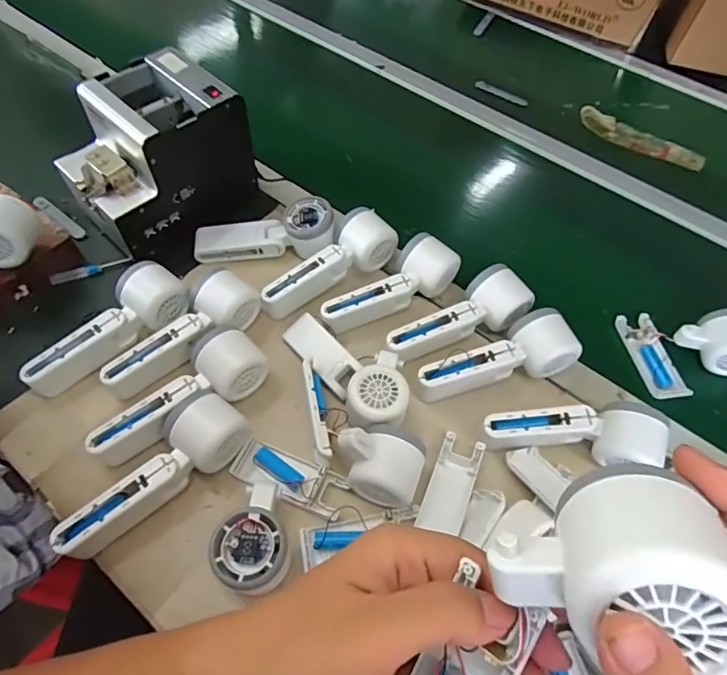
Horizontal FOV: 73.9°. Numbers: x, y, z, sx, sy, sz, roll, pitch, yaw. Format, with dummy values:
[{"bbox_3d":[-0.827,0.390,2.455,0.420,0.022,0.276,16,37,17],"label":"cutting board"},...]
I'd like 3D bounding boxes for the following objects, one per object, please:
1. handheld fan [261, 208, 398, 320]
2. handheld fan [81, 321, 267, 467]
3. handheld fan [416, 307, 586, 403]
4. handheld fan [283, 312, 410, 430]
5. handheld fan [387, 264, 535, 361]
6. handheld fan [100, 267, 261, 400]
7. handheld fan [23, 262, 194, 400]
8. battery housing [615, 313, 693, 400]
[{"bbox_3d":[-0.042,-0.081,0.546,0.165,0.048,0.055,-36,66,-10],"label":"handheld fan"},{"bbox_3d":[-0.169,0.059,0.451,0.062,0.054,0.161,39,63,19],"label":"handheld fan"},{"bbox_3d":[0.136,0.028,0.491,0.158,0.056,0.057,-20,61,-17],"label":"handheld fan"},{"bbox_3d":[-0.018,0.029,0.490,0.080,0.042,0.160,-37,55,-24],"label":"handheld fan"},{"bbox_3d":[0.100,-0.013,0.511,0.156,0.057,0.059,-30,64,-21],"label":"handheld fan"},{"bbox_3d":[-0.180,-0.002,0.483,0.056,0.046,0.162,35,61,17],"label":"handheld fan"},{"bbox_3d":[-0.253,-0.004,0.484,0.064,0.057,0.165,33,61,16],"label":"handheld fan"},{"bbox_3d":[0.319,0.016,0.532,0.040,0.017,0.105,-5,58,-8],"label":"battery housing"}]

